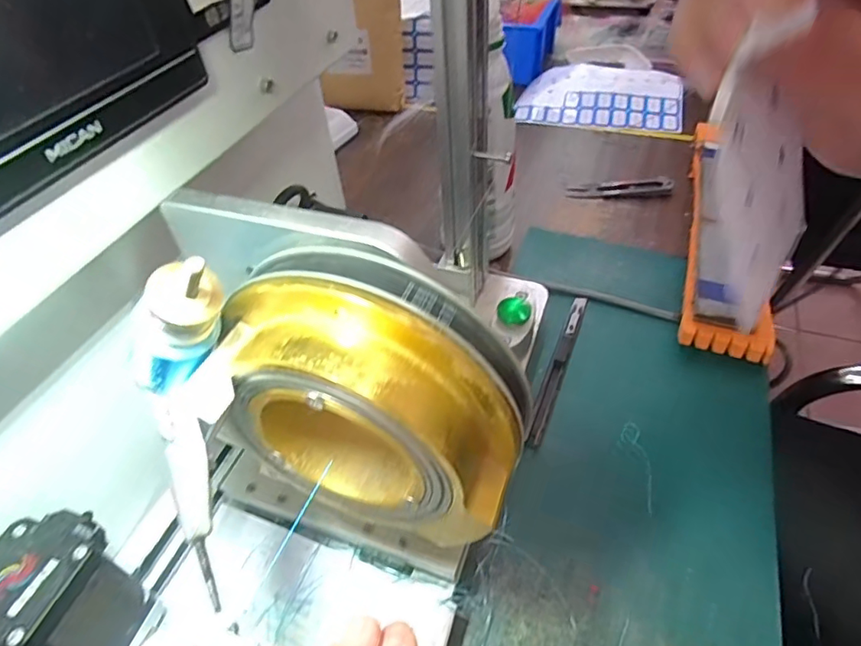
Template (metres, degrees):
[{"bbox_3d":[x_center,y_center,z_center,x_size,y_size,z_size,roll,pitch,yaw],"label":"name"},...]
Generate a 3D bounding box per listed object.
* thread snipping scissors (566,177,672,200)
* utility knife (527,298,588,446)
[{"bbox_3d":[0.193,-0.138,0.557,0.100,0.010,0.024,3,46,9],"label":"thread snipping scissors"},{"bbox_3d":[0.097,0.029,0.404,0.010,0.007,0.143,14,49,18],"label":"utility knife"}]

